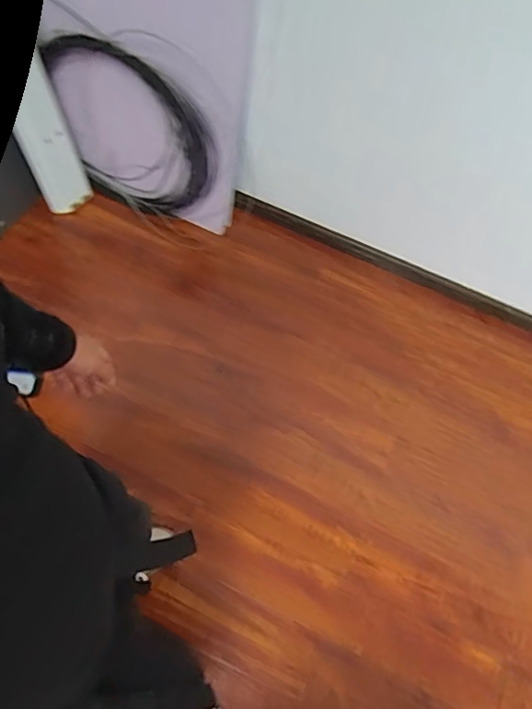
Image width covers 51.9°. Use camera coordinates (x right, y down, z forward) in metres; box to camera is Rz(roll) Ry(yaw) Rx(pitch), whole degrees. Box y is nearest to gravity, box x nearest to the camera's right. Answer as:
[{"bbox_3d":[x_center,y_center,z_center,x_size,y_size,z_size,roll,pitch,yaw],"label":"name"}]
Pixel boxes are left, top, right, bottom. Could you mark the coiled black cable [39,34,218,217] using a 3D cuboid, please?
[{"bbox_3d":[-0.363,-0.604,1.524,0.501,0.464,0.054,20,52,11],"label":"coiled black cable"}]

